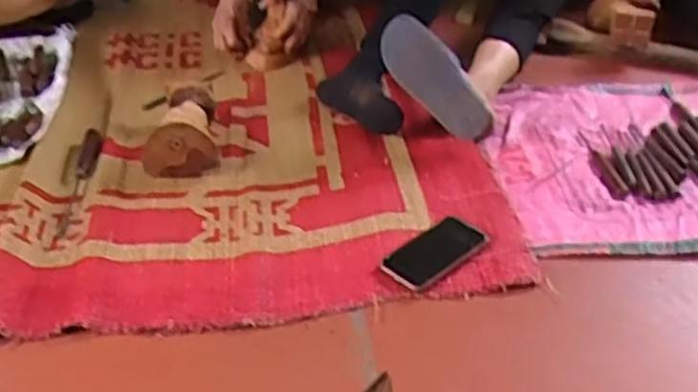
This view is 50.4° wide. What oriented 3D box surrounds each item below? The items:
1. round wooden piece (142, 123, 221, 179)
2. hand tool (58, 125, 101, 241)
[{"bbox_3d":[-0.259,-0.065,1.135,0.114,0.096,0.020,1,39,-2],"label":"round wooden piece"},{"bbox_3d":[-0.405,-0.031,1.120,0.030,0.013,0.254,0,39,-3],"label":"hand tool"}]

